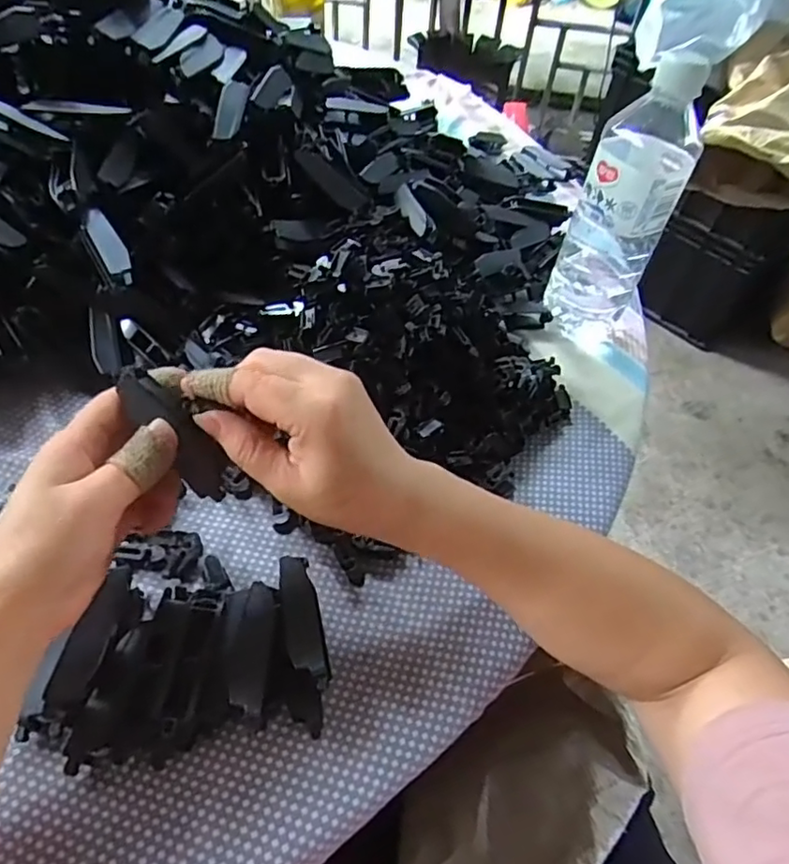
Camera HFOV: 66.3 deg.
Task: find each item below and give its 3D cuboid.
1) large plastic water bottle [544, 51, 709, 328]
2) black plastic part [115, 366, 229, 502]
[{"bbox_3d":[0.173,-0.170,0.457,0.066,0.199,0.066,21,53,11],"label":"large plastic water bottle"},{"bbox_3d":[-0.105,0.001,0.294,0.021,0.015,0.075,-43,108,-32],"label":"black plastic part"}]

